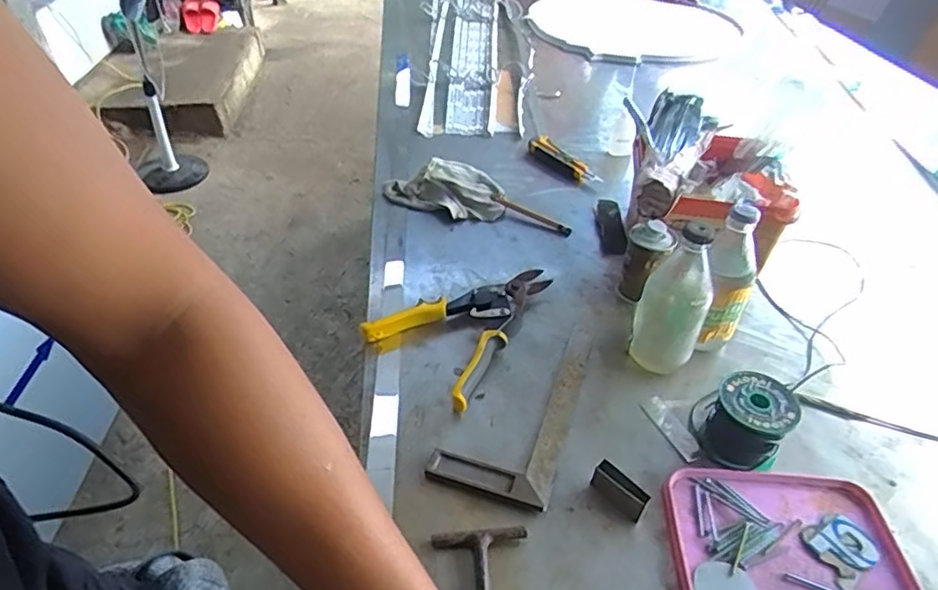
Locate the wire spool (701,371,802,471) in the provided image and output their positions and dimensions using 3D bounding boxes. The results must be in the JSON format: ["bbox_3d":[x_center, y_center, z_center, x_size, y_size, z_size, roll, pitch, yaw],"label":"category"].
[{"bbox_3d":[0.264,0.121,0.562,0.066,0.065,0.065,1,40,-1],"label":"wire spool"}]

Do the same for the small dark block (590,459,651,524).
[{"bbox_3d":[0.134,0.171,0.526,0.015,0.030,0.050,-32,51,-33],"label":"small dark block"}]

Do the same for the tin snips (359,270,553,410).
[{"bbox_3d":[0.010,0.026,0.696,0.149,0.028,0.220,31,49,31],"label":"tin snips"}]

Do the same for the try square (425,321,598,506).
[{"bbox_3d":[0.054,0.104,0.616,0.109,0.012,0.241,14,42,14],"label":"try square"}]

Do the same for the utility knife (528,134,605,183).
[{"bbox_3d":[0.160,-0.224,0.992,0.025,0.029,0.169,-23,46,-26],"label":"utility knife"}]

